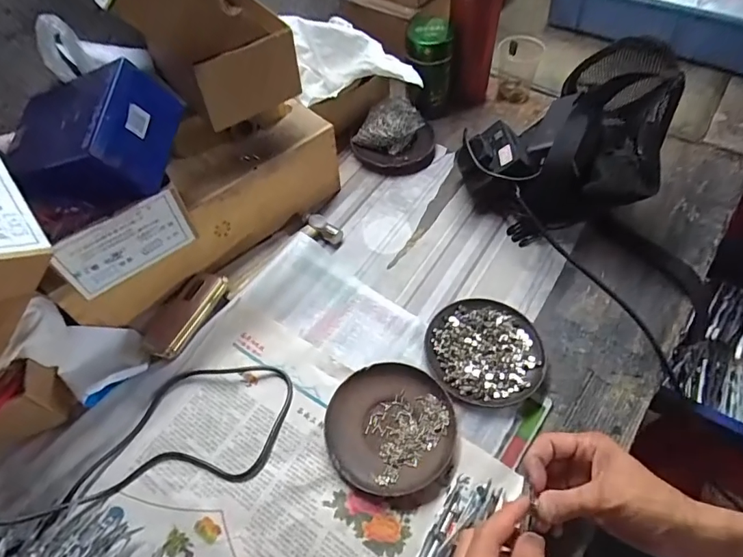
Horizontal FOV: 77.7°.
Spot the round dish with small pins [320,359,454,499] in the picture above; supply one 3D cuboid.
[{"bbox_3d":[0.017,0.137,0.428,0.115,0.013,0.113,-2,54,3],"label":"round dish with small pins"}]

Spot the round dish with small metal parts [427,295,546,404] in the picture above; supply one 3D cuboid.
[{"bbox_3d":[0.115,0.072,0.468,0.115,0.014,0.113,-2,54,3],"label":"round dish with small metal parts"}]

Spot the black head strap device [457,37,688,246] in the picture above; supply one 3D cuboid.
[{"bbox_3d":[0.238,-0.179,0.570,0.200,0.151,0.248,17,57,15],"label":"black head strap device"}]

